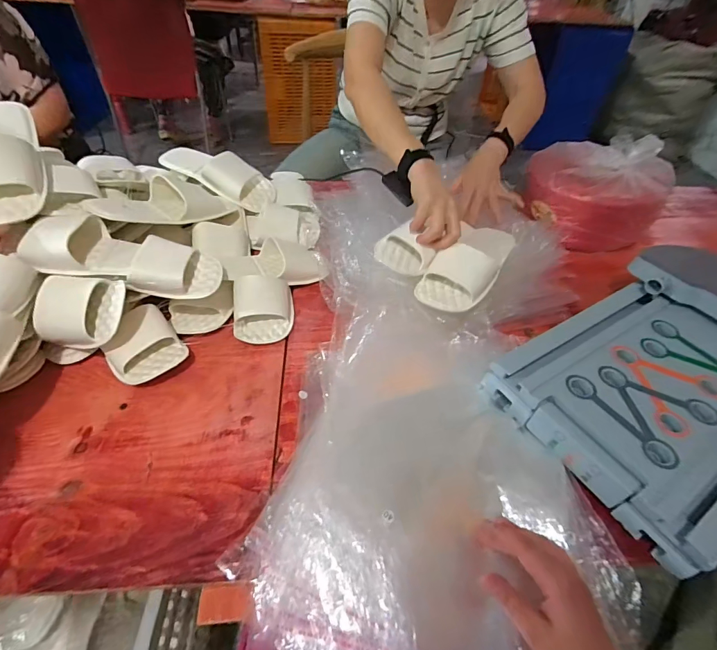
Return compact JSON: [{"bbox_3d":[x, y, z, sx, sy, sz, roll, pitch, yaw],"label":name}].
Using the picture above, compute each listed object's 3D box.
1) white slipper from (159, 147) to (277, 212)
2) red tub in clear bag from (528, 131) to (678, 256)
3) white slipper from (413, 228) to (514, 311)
[{"bbox_3d":[-0.310,-0.333,0.837,0.264,0.063,0.109,23,48,-1],"label":"white slipper"},{"bbox_3d":[0.529,-0.293,0.864,0.295,0.155,0.207,12,48,7],"label":"red tub in clear bag"},{"bbox_3d":[0.194,-0.119,0.664,0.100,0.051,0.245,28,52,21],"label":"white slipper"}]

